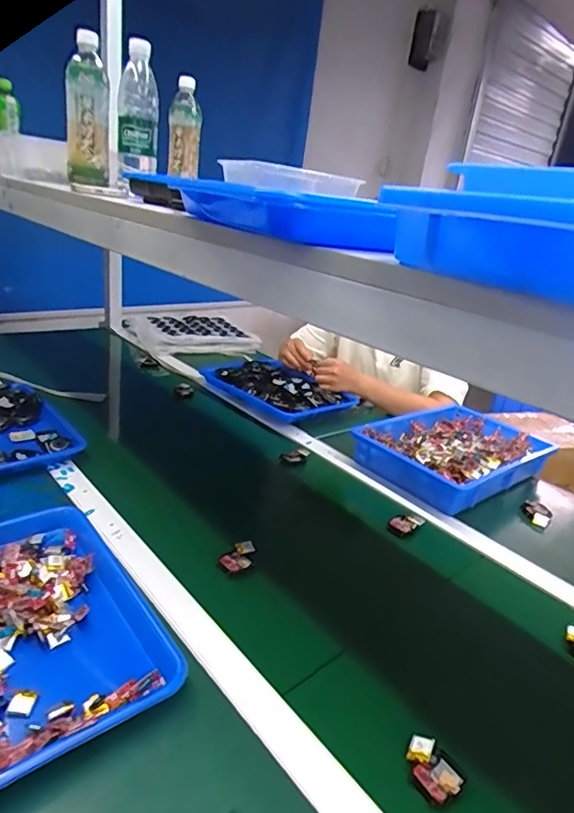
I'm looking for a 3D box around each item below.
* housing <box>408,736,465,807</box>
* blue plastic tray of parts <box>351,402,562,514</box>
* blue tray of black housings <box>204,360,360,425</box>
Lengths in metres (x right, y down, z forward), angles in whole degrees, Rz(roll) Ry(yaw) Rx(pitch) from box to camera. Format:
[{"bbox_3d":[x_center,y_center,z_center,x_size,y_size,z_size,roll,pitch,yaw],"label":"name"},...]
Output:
[{"bbox_3d":[0.125,0.317,0.450,0.039,0.008,0.048,-28,49,-31],"label":"housing"},{"bbox_3d":[0.316,0.086,0.984,0.333,0.064,0.257,-14,31,-42],"label":"blue plastic tray of parts"},{"bbox_3d":[-0.023,-0.038,1.187,0.319,0.057,0.209,26,29,38],"label":"blue tray of black housings"}]

